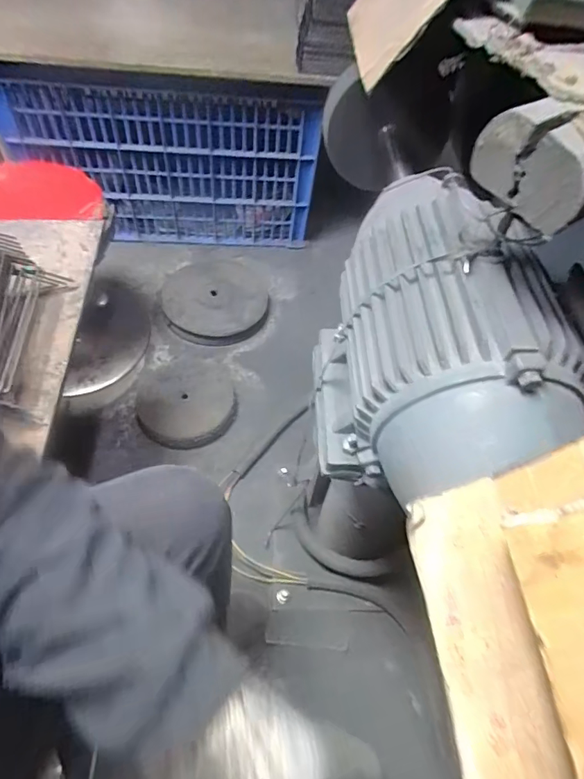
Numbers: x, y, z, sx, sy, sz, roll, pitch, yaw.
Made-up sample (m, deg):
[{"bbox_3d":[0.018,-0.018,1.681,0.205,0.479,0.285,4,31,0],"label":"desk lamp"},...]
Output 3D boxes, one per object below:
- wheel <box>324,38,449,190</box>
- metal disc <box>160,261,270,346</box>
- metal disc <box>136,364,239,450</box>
[{"bbox_3d":[0.151,-0.424,0.763,0.209,0.223,0.055,22,63,-30],"label":"wheel"},{"bbox_3d":[-0.209,-0.252,1.288,0.286,0.044,0.298,3,55,-4],"label":"metal disc"},{"bbox_3d":[-0.245,0.032,1.101,0.218,0.062,0.229,3,55,-4],"label":"metal disc"}]

